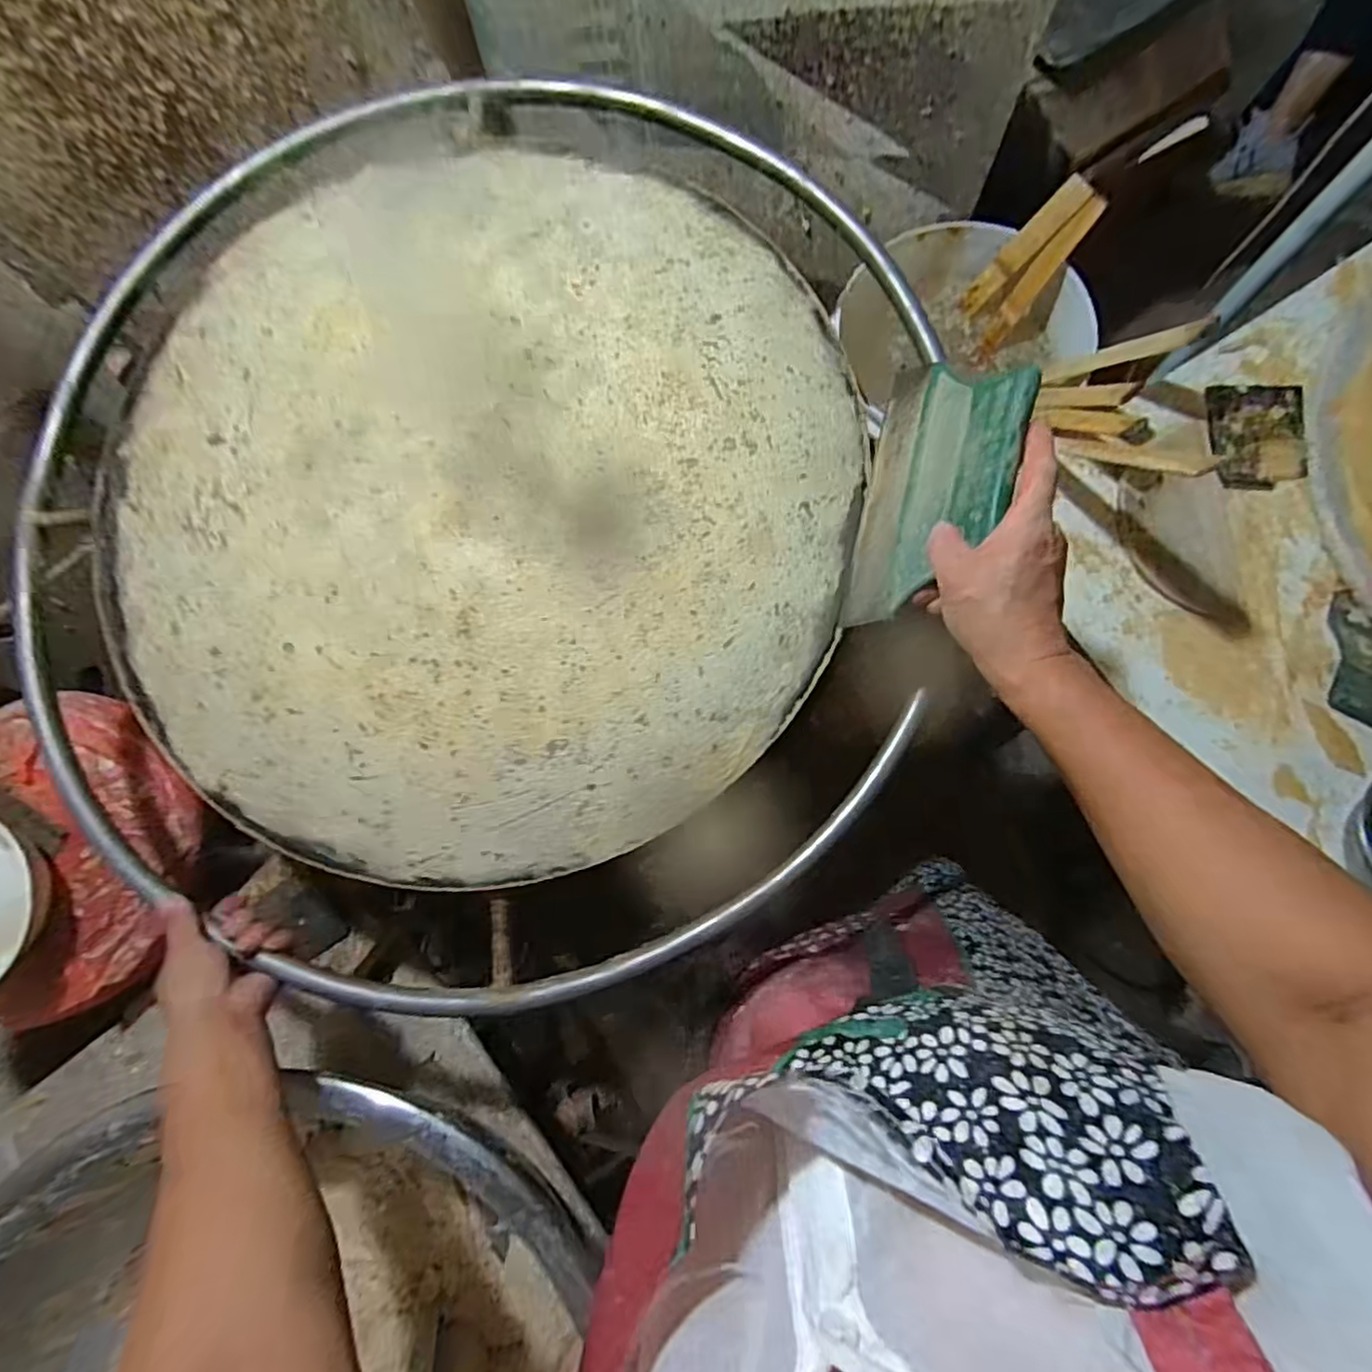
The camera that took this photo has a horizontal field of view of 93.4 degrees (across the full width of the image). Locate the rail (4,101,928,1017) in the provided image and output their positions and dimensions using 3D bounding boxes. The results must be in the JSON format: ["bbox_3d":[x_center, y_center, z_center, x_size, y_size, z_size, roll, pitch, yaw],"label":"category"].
[{"bbox_3d":[-0.213,-0.206,0.585,0.832,0.056,0.933,-39,79,-3],"label":"rail"}]

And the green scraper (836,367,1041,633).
[{"bbox_3d":[0.168,-0.137,0.444,0.008,0.122,0.189,14,90,-27],"label":"green scraper"}]

